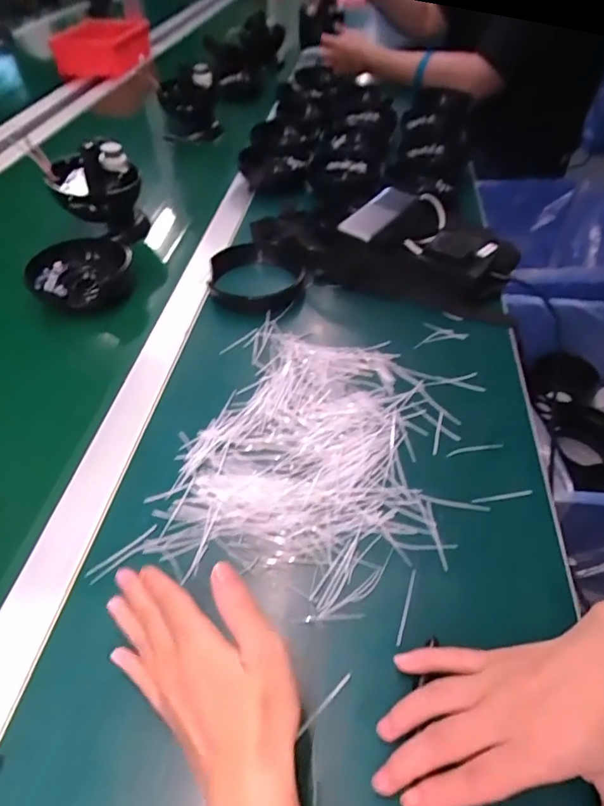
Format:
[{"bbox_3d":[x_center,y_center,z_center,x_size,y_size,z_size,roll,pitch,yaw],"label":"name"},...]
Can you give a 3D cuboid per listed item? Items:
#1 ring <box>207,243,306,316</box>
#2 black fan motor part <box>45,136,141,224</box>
[{"bbox_3d":[-0.052,-0.154,0.581,0.111,0.026,0.112,-1,47,-1],"label":"ring"},{"bbox_3d":[-0.270,-0.294,0.646,0.097,0.085,0.082,-7,49,-5],"label":"black fan motor part"}]

